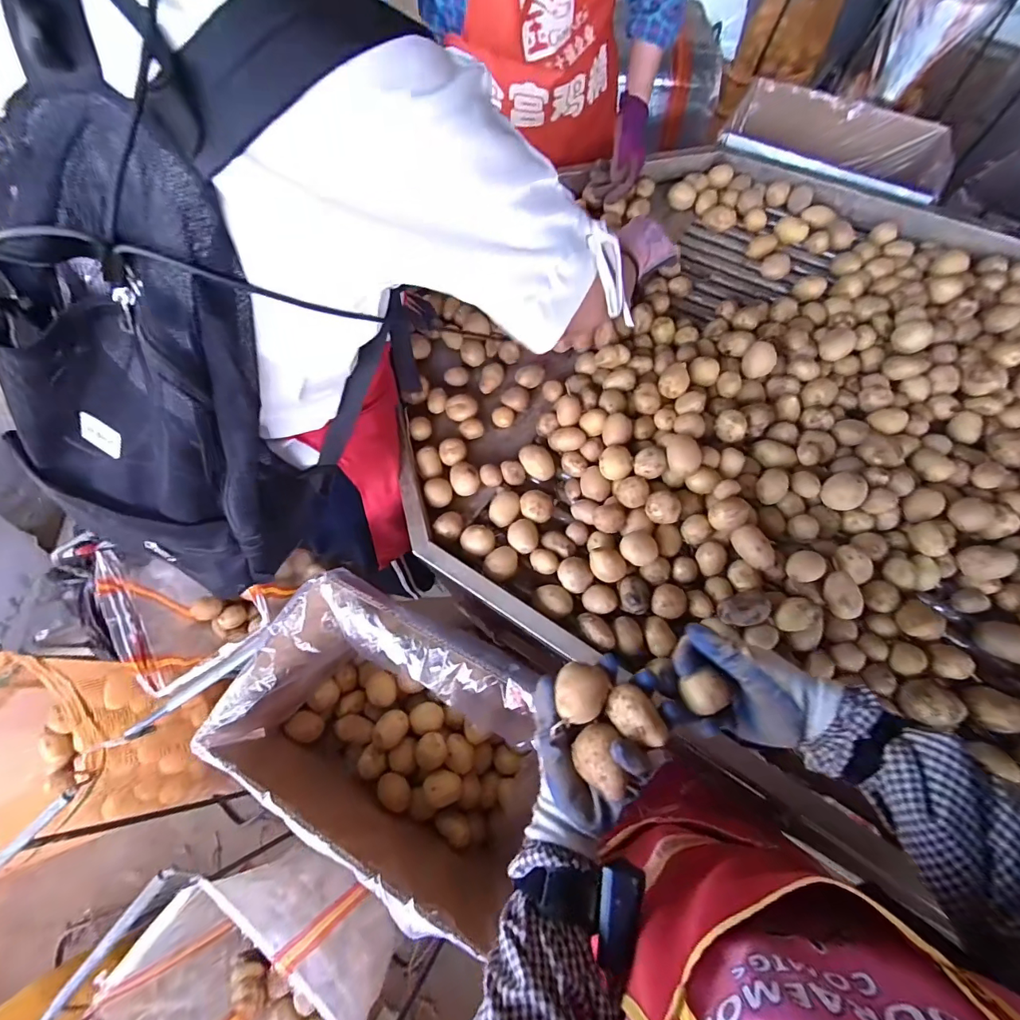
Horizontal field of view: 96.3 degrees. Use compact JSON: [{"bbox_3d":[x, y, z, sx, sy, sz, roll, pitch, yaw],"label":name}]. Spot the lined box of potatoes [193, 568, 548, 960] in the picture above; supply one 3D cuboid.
[{"bbox_3d":[-0.154,0.314,0.621,0.370,0.231,0.289,24,71,8],"label":"lined box of potatoes"}]

